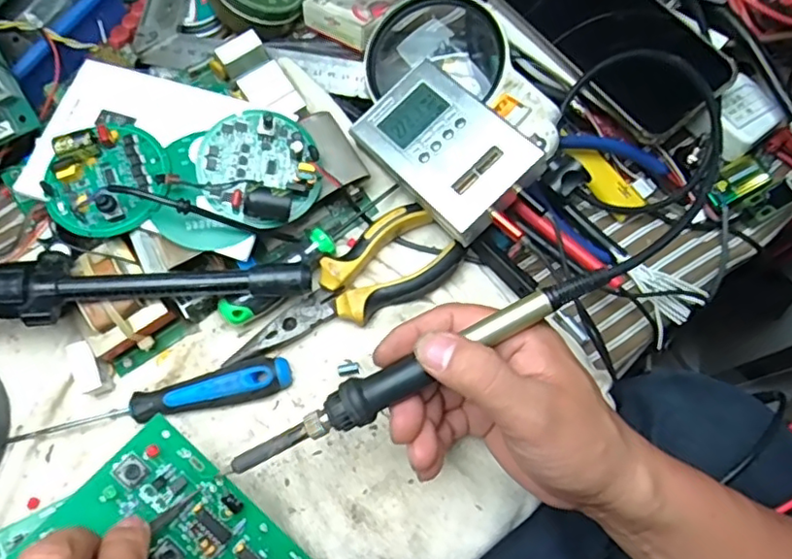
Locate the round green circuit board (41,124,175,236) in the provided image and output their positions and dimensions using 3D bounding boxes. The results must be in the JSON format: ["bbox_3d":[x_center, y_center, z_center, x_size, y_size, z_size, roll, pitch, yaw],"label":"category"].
[{"bbox_3d":[-0.166,-0.057,0.345,0.069,0.021,0.061,-38,76,-13],"label":"round green circuit board"}]

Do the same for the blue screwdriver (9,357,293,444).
[{"bbox_3d":[-0.139,0.072,0.352,0.156,0.018,0.021,-13,72,-6],"label":"blue screwdriver"}]

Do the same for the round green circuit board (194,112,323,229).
[{"bbox_3d":[-0.080,-0.067,0.355,0.068,0.019,0.068,0,71,-1],"label":"round green circuit board"}]

